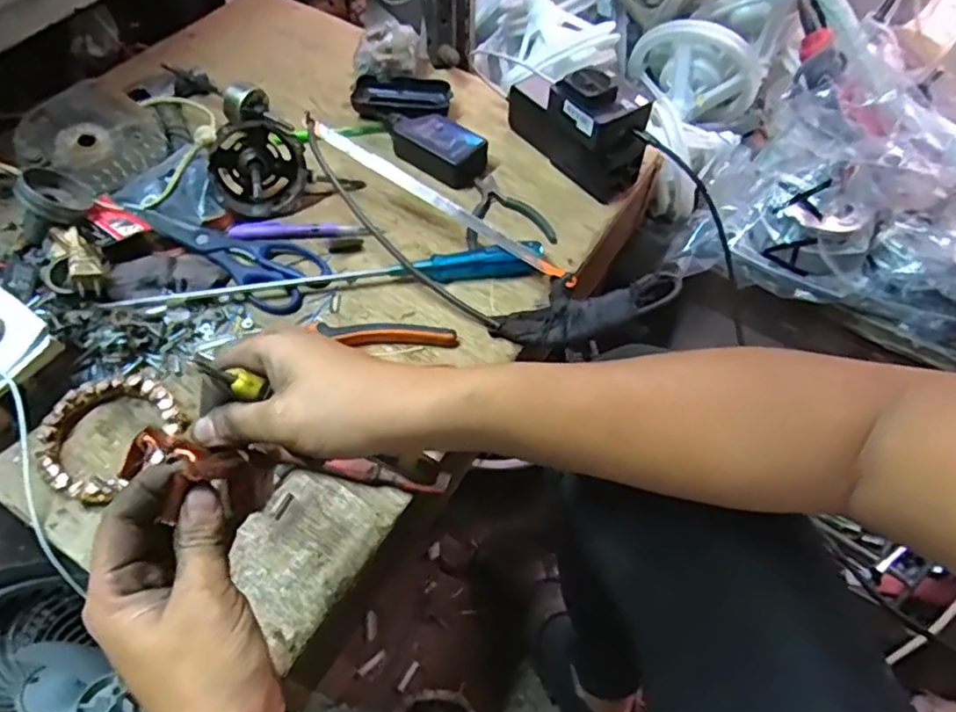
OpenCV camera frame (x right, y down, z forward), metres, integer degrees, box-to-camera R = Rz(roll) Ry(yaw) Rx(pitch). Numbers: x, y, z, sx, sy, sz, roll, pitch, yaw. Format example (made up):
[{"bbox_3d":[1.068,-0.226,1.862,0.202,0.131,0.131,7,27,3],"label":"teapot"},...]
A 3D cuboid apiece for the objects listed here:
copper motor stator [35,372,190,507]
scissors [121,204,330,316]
[{"bbox_3d":[-0.285,0.059,0.502,0.093,0.015,0.101,1,56,-2],"label":"copper motor stator"},{"bbox_3d":[-0.234,-0.111,0.613,0.198,0.022,0.075,32,60,18],"label":"scissors"}]

